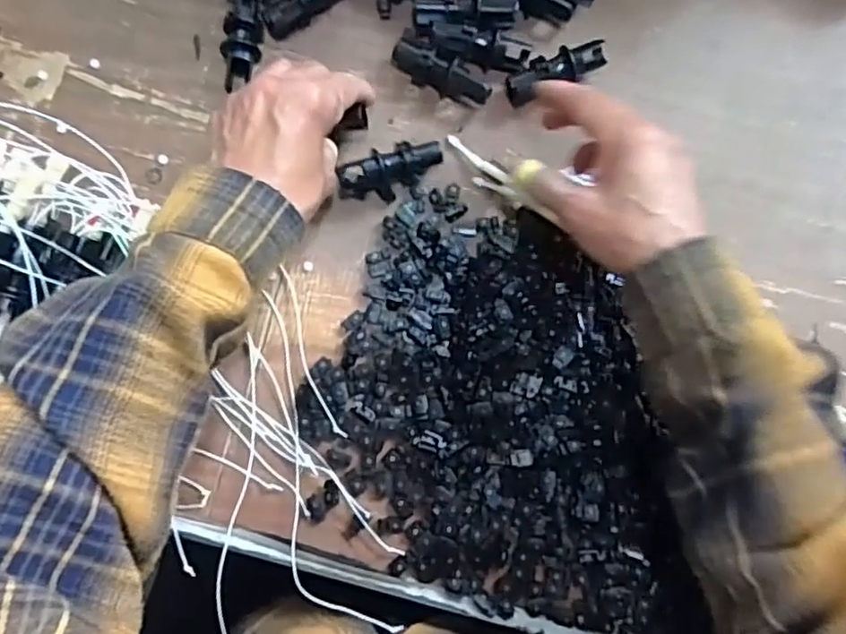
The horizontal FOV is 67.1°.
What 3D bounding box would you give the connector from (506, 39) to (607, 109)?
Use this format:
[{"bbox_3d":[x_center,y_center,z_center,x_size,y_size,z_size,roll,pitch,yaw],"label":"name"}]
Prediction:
[{"bbox_3d":[0.087,-0.160,0.412,0.067,0.024,0.020,-22,83,-7],"label":"connector"}]

